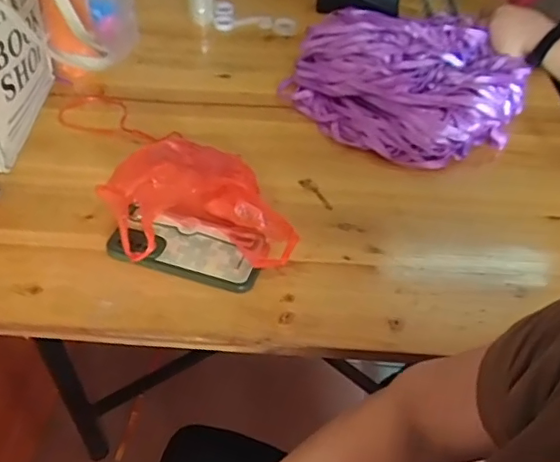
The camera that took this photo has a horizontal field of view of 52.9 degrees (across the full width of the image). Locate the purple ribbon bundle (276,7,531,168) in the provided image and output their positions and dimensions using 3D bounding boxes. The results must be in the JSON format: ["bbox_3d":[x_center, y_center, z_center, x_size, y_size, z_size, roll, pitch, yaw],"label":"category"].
[{"bbox_3d":[0.187,-0.228,0.805,0.299,0.075,0.308,23,47,21],"label":"purple ribbon bundle"}]

